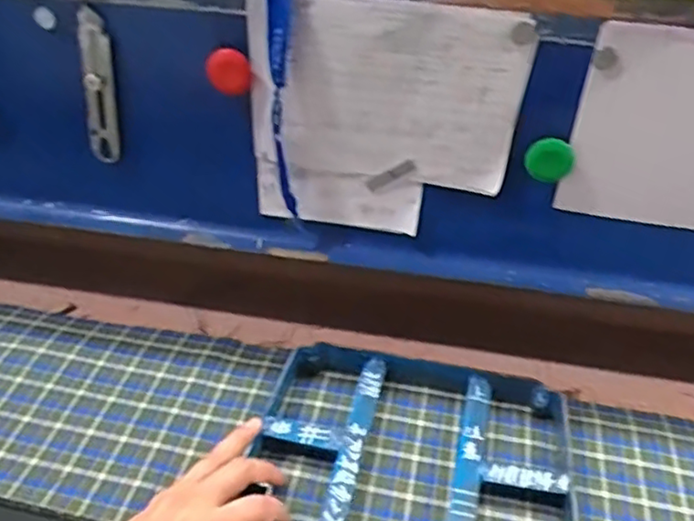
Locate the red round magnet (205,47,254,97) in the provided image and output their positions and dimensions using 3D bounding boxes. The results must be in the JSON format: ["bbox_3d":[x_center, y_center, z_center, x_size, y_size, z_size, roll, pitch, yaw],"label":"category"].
[{"bbox_3d":[-0.101,-0.161,0.567,0.037,0.041,0.009,-12,41,-16],"label":"red round magnet"}]

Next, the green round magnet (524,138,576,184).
[{"bbox_3d":[0.171,-0.084,0.556,0.040,0.040,0.015,4,40,3],"label":"green round magnet"}]

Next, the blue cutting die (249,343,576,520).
[{"bbox_3d":[0.056,0.164,0.562,0.259,0.042,0.205,11,40,11],"label":"blue cutting die"}]

